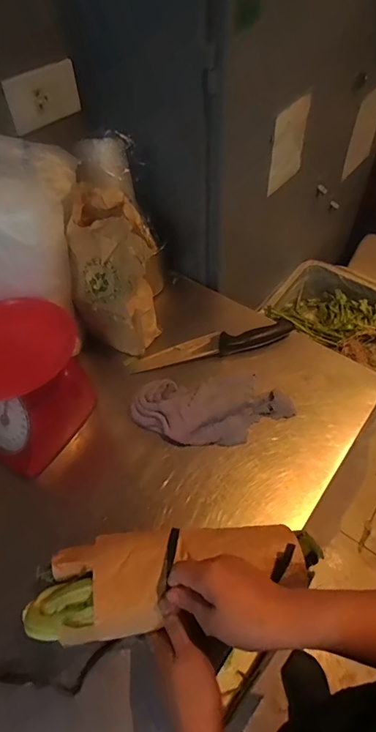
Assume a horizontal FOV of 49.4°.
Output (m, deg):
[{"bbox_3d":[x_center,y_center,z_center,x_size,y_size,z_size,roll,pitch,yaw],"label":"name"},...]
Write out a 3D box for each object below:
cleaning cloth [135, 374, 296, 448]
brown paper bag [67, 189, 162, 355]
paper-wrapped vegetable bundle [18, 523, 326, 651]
[{"bbox_3d":[0.037,0.057,0.628,0.234,0.030,0.128,-14,53,-9],"label":"cleaning cloth"},{"bbox_3d":[-0.109,-0.134,0.639,0.115,0.238,0.095,1,52,3],"label":"brown paper bag"},{"bbox_3d":[-0.019,0.216,0.433,0.301,0.045,0.092,-12,53,-5],"label":"paper-wrapped vegetable bundle"}]

